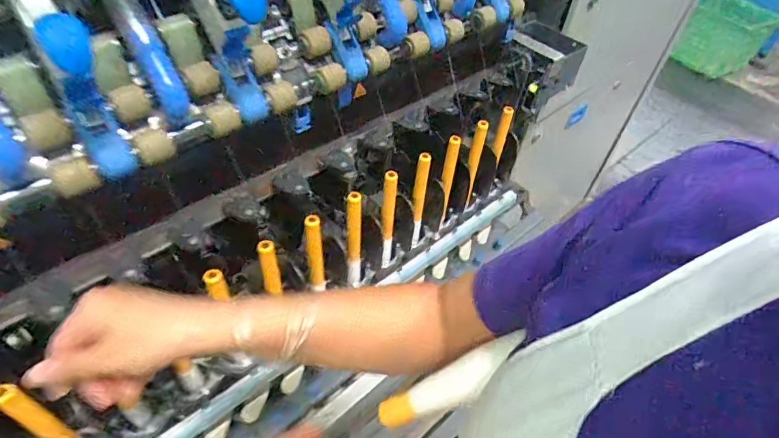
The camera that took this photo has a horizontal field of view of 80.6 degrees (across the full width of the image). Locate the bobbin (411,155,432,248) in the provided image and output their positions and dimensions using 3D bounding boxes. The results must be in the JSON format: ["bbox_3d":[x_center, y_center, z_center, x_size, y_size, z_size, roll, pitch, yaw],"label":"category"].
[{"bbox_3d":[0.048,-0.025,0.774,0.021,0.207,0.022,13,47,6],"label":"bobbin"}]

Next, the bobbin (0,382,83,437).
[{"bbox_3d":[-0.359,0.228,0.494,0.031,0.194,0.021,18,48,10],"label":"bobbin"}]

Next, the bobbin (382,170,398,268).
[{"bbox_3d":[-0.002,0.004,0.733,0.018,0.195,0.023,-5,48,-11],"label":"bobbin"}]

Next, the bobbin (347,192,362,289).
[{"bbox_3d":[-0.054,0.033,0.699,0.022,0.189,0.021,0,47,-6],"label":"bobbin"}]

